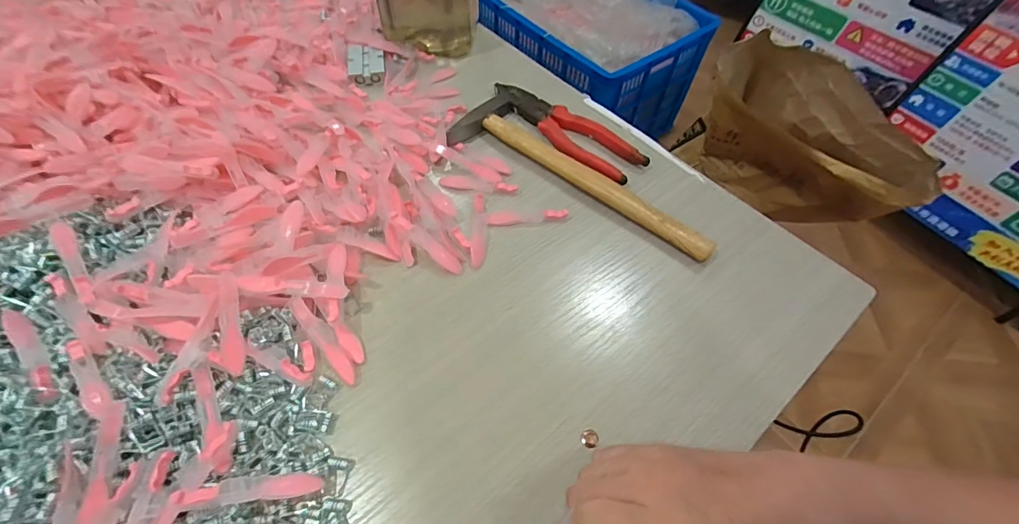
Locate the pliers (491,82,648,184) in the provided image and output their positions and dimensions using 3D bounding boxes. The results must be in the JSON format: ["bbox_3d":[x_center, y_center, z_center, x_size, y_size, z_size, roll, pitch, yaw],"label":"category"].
[{"bbox_3d":[0.053,-0.143,0.449,0.188,0.014,0.059,40,65,21],"label":"pliers"}]

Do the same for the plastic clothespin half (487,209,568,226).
[{"bbox_3d":[0.017,-0.043,0.391,0.072,0.005,0.014,-5,58,-5],"label":"plastic clothespin half"}]

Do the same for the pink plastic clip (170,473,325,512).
[{"bbox_3d":[-0.154,0.137,0.257,0.076,0.009,0.014,4,57,-24],"label":"pink plastic clip"}]

